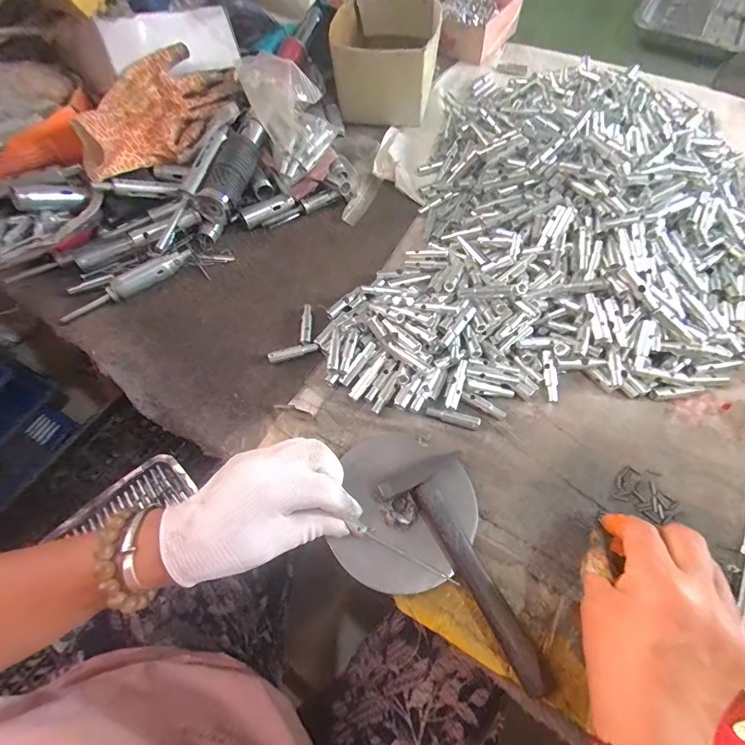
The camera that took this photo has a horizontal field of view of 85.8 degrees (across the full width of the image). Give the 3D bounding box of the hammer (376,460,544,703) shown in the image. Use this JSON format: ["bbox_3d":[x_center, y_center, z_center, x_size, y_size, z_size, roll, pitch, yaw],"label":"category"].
[{"bbox_3d":[0.081,0.144,0.313,0.068,0.030,0.170,-30,66,-13],"label":"hammer"}]

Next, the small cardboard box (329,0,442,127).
[{"bbox_3d":[0.022,-0.483,0.605,0.145,0.081,0.194,8,63,5],"label":"small cardboard box"}]

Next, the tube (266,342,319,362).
[{"bbox_3d":[-0.082,-0.022,0.417,0.052,0.006,0.010,-17,64,-8],"label":"tube"}]

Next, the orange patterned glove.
[{"bbox_3d":[-0.251,-0.309,0.475,0.075,0.071,0.225,31,67,16],"label":"orange patterned glove"}]

